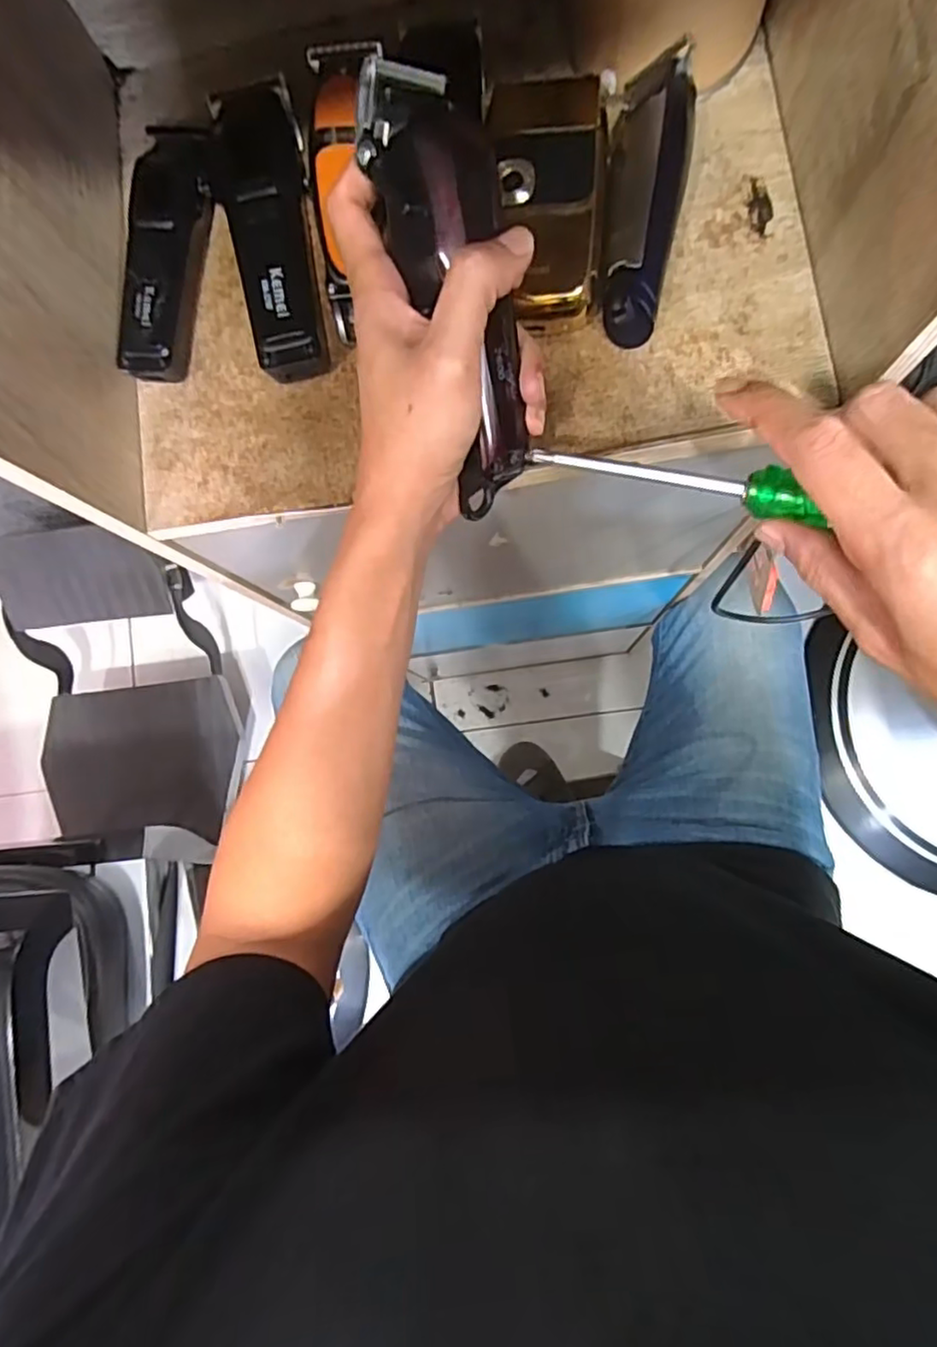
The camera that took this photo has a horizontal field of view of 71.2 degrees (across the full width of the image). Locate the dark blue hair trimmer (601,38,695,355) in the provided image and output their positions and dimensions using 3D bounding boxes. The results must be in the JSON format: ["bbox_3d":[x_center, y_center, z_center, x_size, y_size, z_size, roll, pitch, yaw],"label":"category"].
[{"bbox_3d":[0.090,-0.244,0.333,0.037,0.032,0.139,8,86,7],"label":"dark blue hair trimmer"}]

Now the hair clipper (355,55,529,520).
[{"bbox_3d":[-0.002,-0.164,0.293,0.051,0.038,0.182,-15,112,5],"label":"hair clipper"}]

